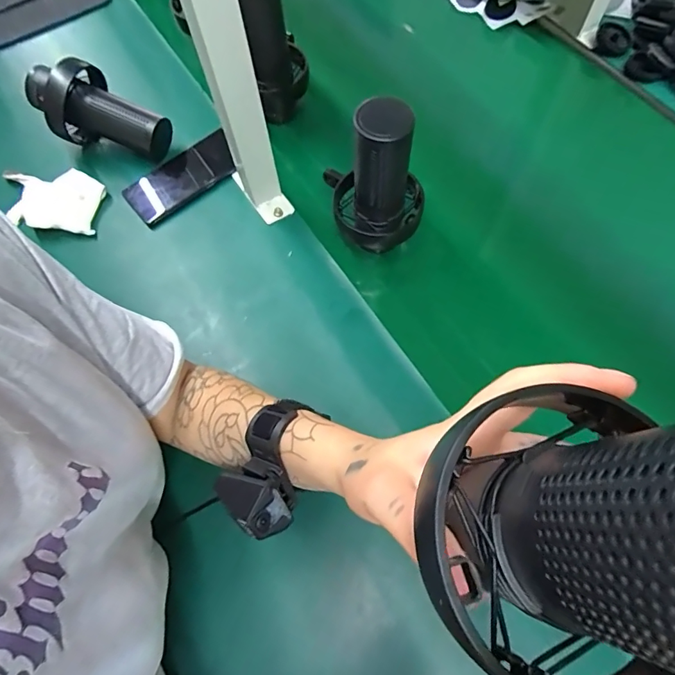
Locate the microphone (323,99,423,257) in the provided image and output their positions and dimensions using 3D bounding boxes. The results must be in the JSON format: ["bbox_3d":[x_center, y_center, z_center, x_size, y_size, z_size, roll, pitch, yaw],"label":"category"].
[{"bbox_3d":[0.040,-0.160,0.468,0.106,0.179,0.080,3,67,4],"label":"microphone"}]

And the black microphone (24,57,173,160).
[{"bbox_3d":[-0.311,-0.291,0.581,0.178,0.087,0.082,21,69,-5],"label":"black microphone"}]

